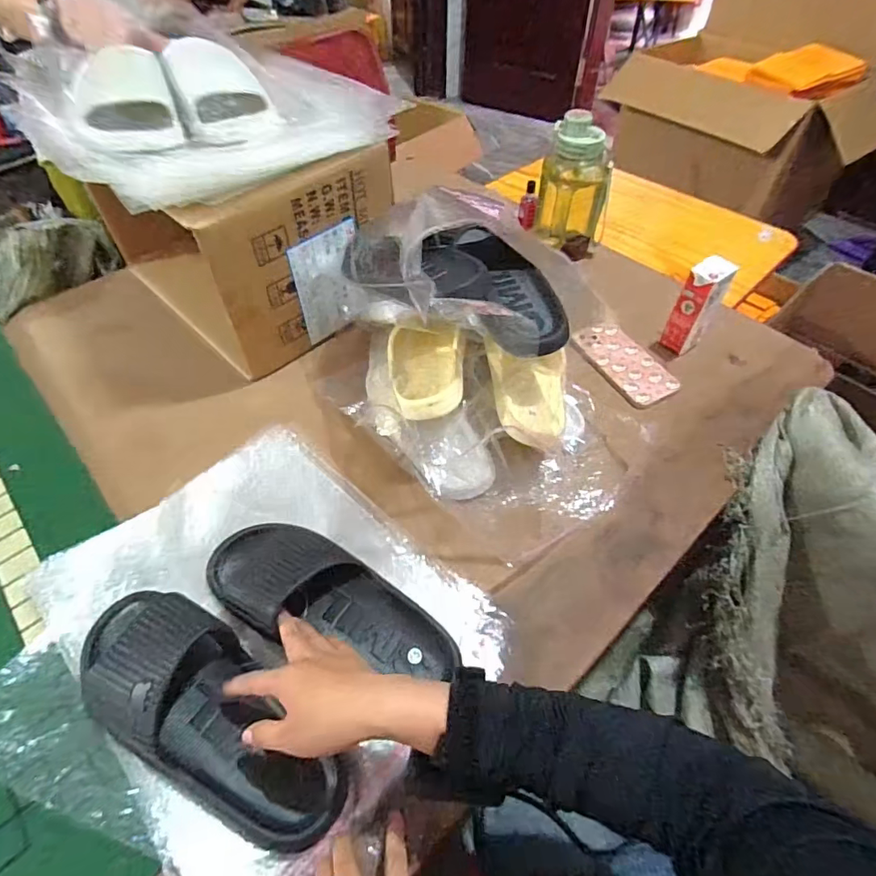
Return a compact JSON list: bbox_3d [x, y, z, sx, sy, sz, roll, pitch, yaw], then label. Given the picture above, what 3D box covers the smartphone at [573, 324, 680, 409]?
[{"bbox_3d":[0.272,-0.113,0.726,0.083,0.011,0.155,-26,63,-17],"label":"smartphone"}]

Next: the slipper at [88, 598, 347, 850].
[{"bbox_3d":[-0.199,0.230,0.412,0.266,0.059,0.107,37,61,15],"label":"slipper"}]

